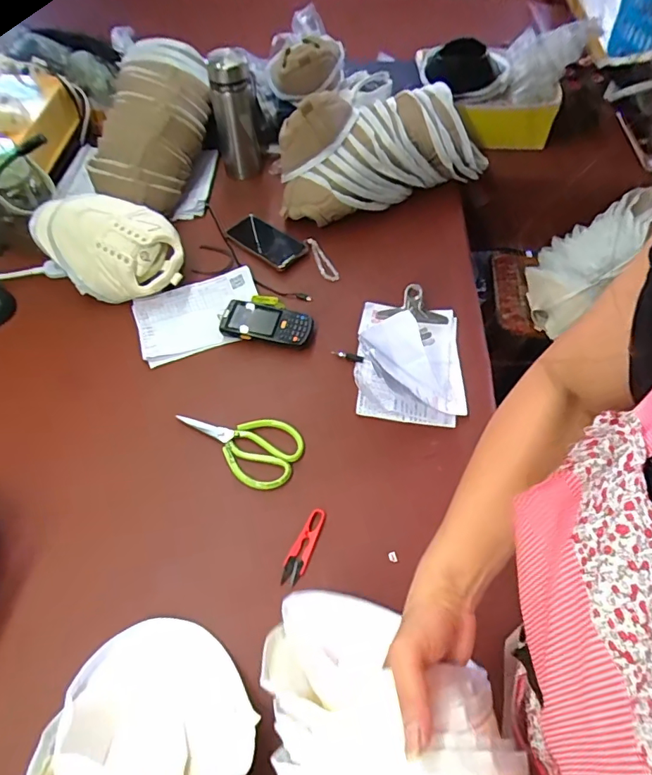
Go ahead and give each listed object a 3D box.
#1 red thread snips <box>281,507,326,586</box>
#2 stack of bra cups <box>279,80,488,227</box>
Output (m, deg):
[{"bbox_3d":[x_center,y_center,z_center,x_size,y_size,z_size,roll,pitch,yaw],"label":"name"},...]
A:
[{"bbox_3d":[-0.029,0.204,0.632,0.029,0.010,0.101,18,58,11],"label":"red thread snips"},{"bbox_3d":[0.114,-0.445,0.927,0.412,0.181,0.148,-14,57,-9],"label":"stack of bra cups"}]

